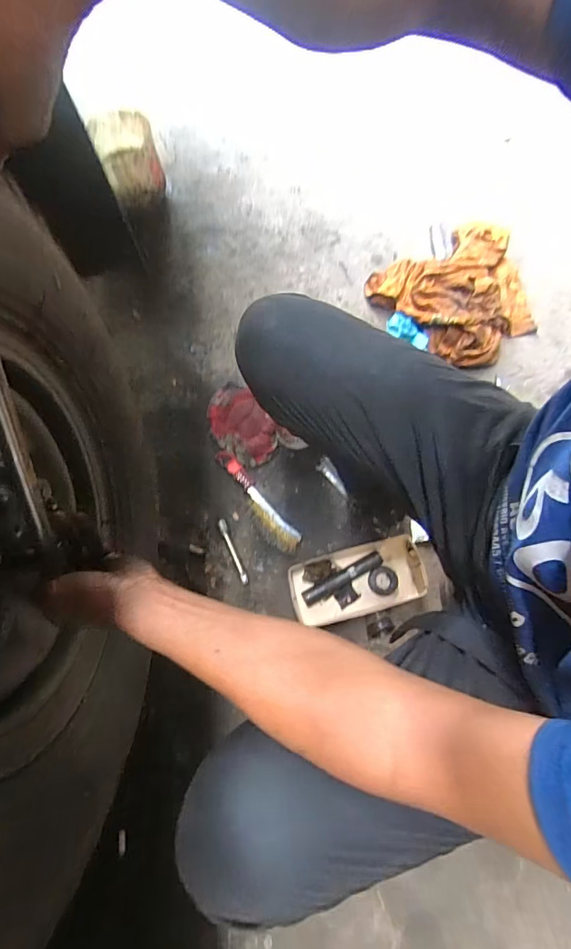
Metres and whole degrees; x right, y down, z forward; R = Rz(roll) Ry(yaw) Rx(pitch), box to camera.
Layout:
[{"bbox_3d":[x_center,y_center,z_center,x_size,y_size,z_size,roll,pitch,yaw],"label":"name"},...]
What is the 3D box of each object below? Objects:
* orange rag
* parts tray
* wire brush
[{"bbox_3d":[0.389,-0.394,0.955,0.358,0.067,0.316,-26,73,-7],"label":"orange rag"},{"bbox_3d":[0.126,0.188,0.791,0.231,0.041,0.113,-14,72,-3],"label":"parts tray"},{"bbox_3d":[-0.061,0.051,0.855,0.053,0.021,0.237,-38,75,-10],"label":"wire brush"}]

